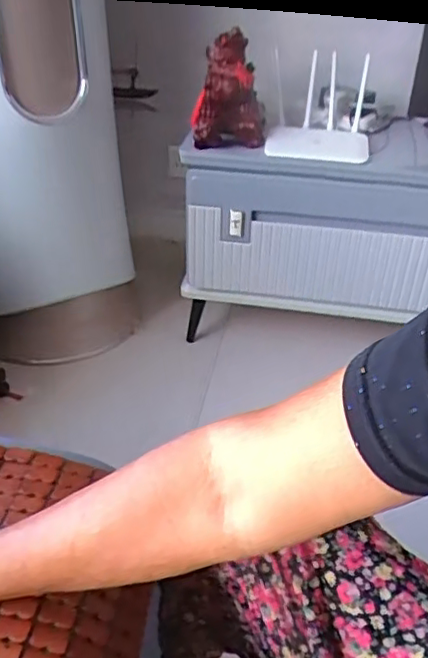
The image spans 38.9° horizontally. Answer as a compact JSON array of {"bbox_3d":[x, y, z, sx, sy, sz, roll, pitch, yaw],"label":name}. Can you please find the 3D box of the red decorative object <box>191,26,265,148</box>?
[{"bbox_3d":[0.024,-0.407,1.054,0.130,0.178,0.101,4,34,4],"label":"red decorative object"}]

